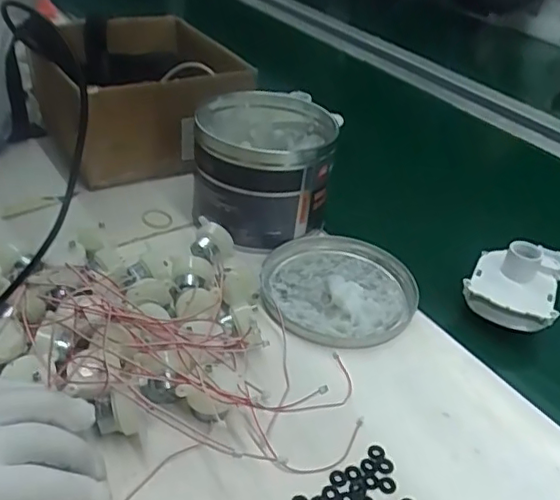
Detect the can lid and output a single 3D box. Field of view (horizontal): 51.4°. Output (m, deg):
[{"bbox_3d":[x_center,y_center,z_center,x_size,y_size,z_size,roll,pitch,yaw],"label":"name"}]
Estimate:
[{"bbox_3d":[0.051,0.027,0.495,0.126,0.013,0.134,4,36,-3],"label":"can lid"}]

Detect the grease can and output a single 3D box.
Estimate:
[{"bbox_3d":[-0.015,-0.073,0.550,0.122,0.102,0.131,4,36,-3],"label":"grease can"}]

